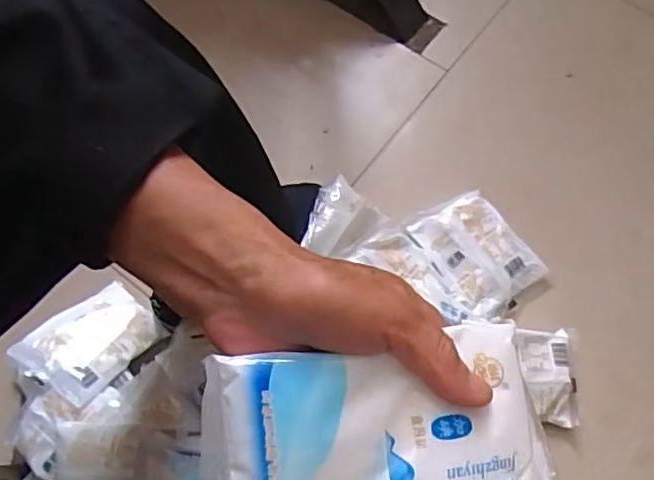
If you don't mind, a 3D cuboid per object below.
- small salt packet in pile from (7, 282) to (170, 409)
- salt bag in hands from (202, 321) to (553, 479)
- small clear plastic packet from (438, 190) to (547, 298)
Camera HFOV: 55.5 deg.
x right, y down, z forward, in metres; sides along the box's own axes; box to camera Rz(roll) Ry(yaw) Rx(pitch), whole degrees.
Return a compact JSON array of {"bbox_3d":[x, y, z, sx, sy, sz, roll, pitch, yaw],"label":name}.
[{"bbox_3d":[-0.273,0.115,0.732,0.109,0.023,0.143,36,47,13],"label":"small salt packet in pile"},{"bbox_3d":[0.026,0.103,0.292,0.162,0.028,0.108,-7,83,-10],"label":"salt bag in hands"},{"bbox_3d":[0.215,0.002,0.799,0.058,0.025,0.140,-38,73,-13],"label":"small clear plastic packet"}]

